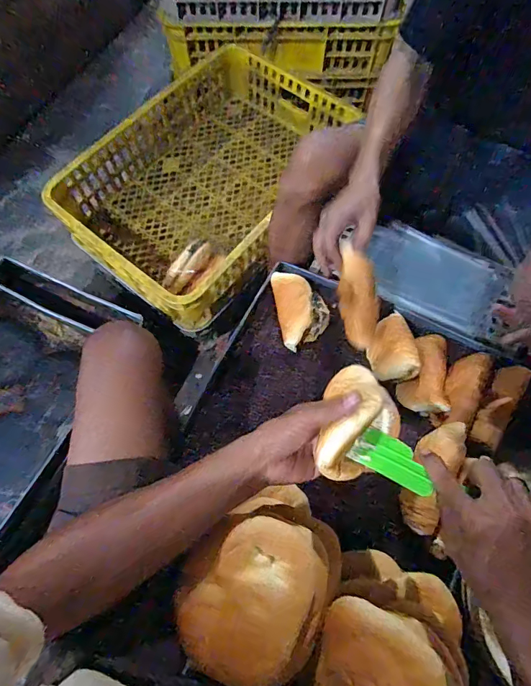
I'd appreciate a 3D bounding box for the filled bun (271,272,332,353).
[{"bbox_3d":[0.065,-0.056,0.735,0.089,0.054,0.144,-8,68,-2],"label":"filled bun"}]

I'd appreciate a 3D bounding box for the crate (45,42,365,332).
[{"bbox_3d":[-0.118,-0.386,0.957,0.421,0.147,0.646,34,73,13],"label":"crate"}]

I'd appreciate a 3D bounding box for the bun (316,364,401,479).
[{"bbox_3d":[0.101,0.075,0.439,0.083,0.061,0.136,23,44,10],"label":"bun"}]

